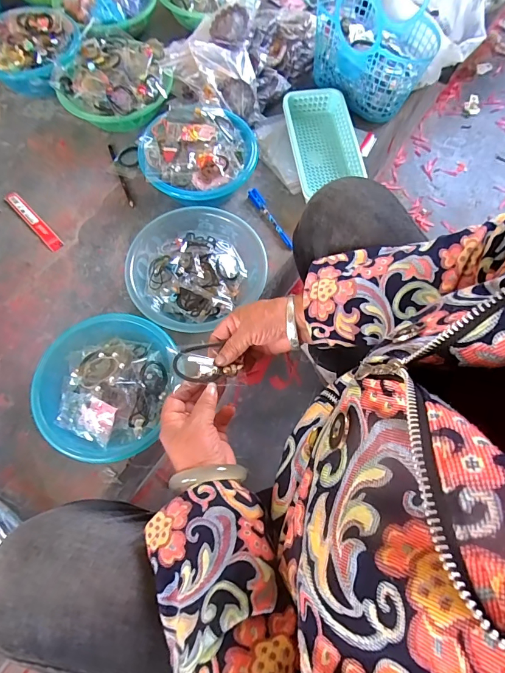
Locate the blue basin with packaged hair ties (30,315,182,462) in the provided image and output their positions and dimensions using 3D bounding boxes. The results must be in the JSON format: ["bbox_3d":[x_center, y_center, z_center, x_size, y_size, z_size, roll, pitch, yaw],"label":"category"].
[{"bbox_3d":[-0.229,0.084,0.623,0.215,0.077,0.224,13,67,3],"label":"blue basin with packaged hair ties"}]

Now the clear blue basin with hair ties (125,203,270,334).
[{"bbox_3d":[-0.106,-0.121,0.700,0.240,0.068,0.214,-40,74,-17],"label":"clear blue basin with hair ties"}]

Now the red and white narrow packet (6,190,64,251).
[{"bbox_3d":[-0.441,-0.234,0.773,0.027,0.005,0.181,-41,75,-18],"label":"red and white narrow packet"}]

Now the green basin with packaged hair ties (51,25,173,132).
[{"bbox_3d":[-0.300,-0.549,0.843,0.233,0.101,0.245,1,67,-2],"label":"green basin with packaged hair ties"}]

